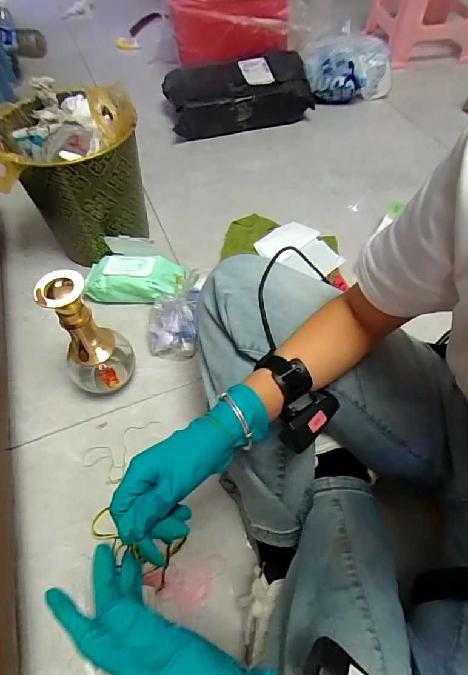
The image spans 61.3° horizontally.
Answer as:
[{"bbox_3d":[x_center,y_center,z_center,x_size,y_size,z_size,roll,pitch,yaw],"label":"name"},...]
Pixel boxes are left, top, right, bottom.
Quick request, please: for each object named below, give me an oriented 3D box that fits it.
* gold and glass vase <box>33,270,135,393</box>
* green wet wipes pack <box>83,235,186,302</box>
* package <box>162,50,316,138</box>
[{"bbox_3d":[-0.211,0.008,0.588,0.097,0.237,0.083,-25,59,-15],"label":"gold and glass vase"},{"bbox_3d":[-0.195,-0.132,0.766,0.187,0.099,0.105,3,56,4],"label":"green wet wipes pack"},{"bbox_3d":[0.011,-0.690,1.123,0.396,0.116,0.232,-12,56,-7],"label":"package"}]

